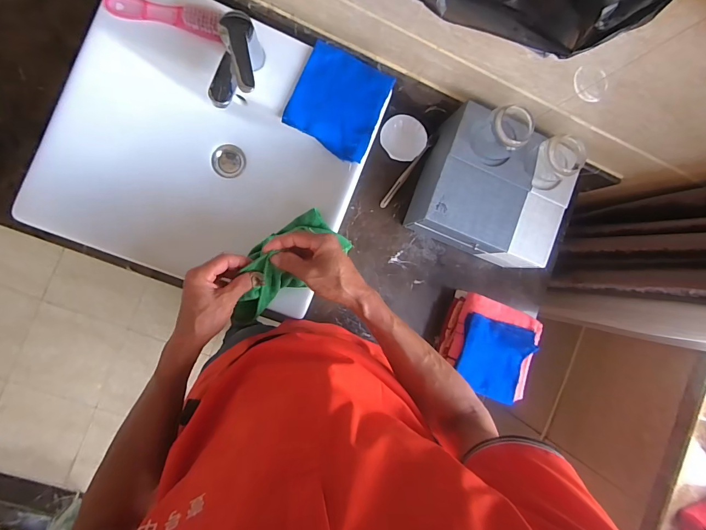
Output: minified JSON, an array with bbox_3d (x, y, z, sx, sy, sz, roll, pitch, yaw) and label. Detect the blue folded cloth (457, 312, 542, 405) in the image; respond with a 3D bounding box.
[{"bbox_3d":[0.272,0.182,0.702,0.141,0.012,0.146,18,88,-9],"label":"blue folded cloth"}]

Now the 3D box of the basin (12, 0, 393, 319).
[{"bbox_3d":[-0.223,-0.184,0.641,0.472,0.141,0.426,23,87,-9],"label":"basin"}]

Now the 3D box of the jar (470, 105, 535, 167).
[{"bbox_3d":[0.256,-0.218,0.608,0.089,0.074,0.079,2,90,-9],"label":"jar"}]

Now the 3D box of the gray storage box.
[{"bbox_3d":[0.267,-0.140,0.714,0.253,0.148,0.224,20,88,-9],"label":"gray storage box"}]

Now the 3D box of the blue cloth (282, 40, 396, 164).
[{"bbox_3d":[-0.023,-0.277,0.612,0.145,0.024,0.162,24,87,-9],"label":"blue cloth"}]

